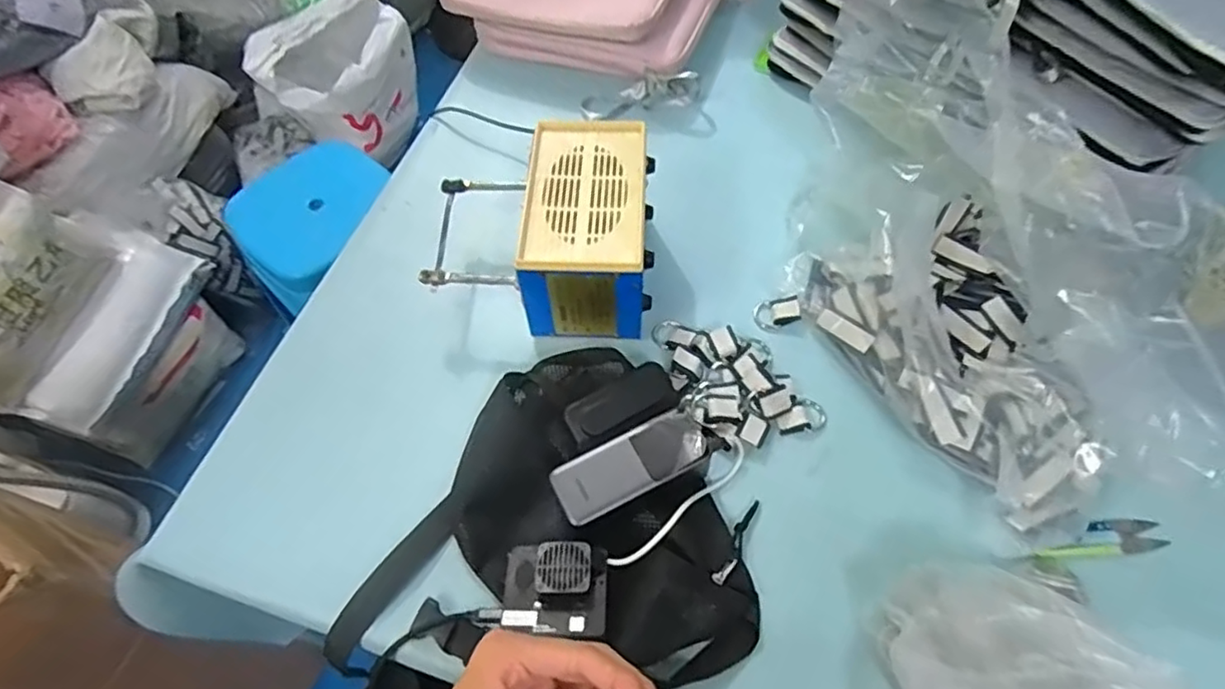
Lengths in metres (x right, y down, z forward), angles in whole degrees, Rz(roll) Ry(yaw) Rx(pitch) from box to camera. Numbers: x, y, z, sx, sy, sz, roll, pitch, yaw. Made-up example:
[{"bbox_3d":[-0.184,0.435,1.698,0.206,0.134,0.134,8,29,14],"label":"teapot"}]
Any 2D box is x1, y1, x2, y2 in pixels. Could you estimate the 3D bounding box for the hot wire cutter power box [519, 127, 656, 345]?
[{"bbox_3d":[-0.020,-0.113,0.630,0.116,0.107,0.185,1,59,3],"label":"hot wire cutter power box"}]

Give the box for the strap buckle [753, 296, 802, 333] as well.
[{"bbox_3d":[0.167,-0.031,0.649,0.043,0.017,0.034,-5,59,0],"label":"strap buckle"}]

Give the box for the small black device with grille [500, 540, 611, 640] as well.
[{"bbox_3d":[-0.042,0.182,0.486,0.079,0.019,0.063,4,60,5],"label":"small black device with grille"}]

